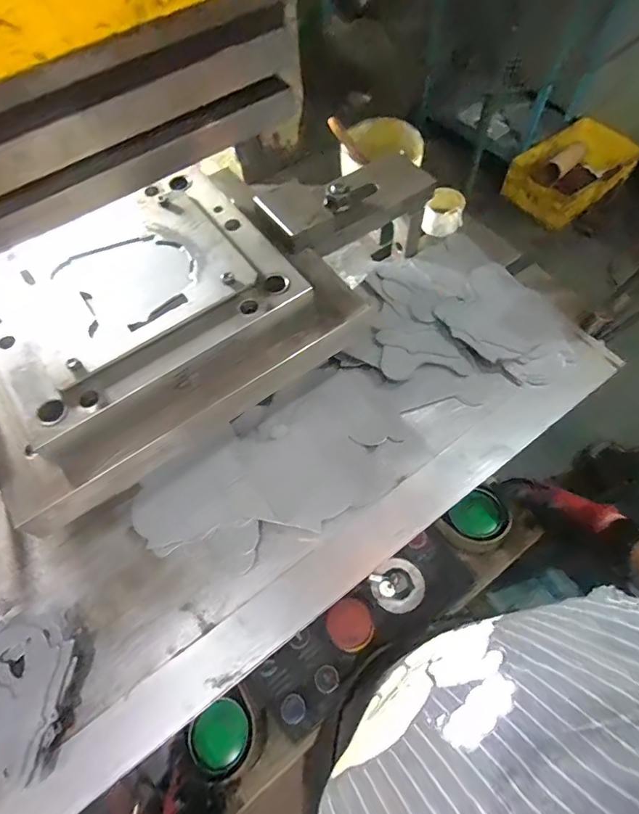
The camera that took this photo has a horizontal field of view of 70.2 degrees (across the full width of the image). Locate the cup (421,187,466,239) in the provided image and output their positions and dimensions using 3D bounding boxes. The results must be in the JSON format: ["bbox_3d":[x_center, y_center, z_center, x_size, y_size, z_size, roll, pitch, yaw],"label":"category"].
[{"bbox_3d":[0.213,-0.336,0.780,0.065,0.048,0.067,-2,63,3],"label":"cup"}]

